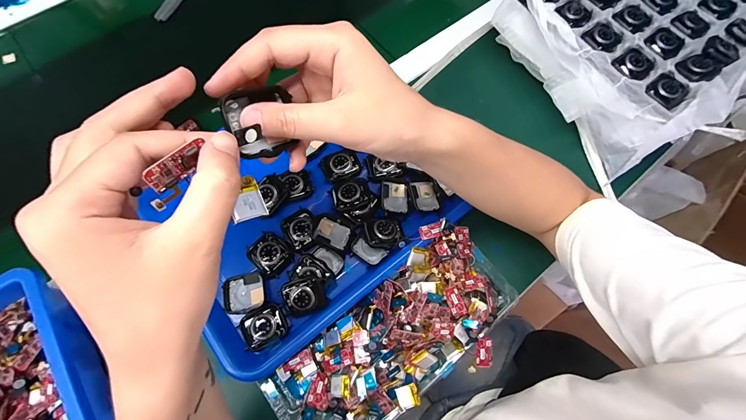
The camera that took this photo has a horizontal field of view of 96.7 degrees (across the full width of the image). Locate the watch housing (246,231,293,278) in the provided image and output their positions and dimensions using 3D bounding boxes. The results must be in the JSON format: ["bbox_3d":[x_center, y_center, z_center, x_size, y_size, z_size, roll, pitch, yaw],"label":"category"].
[{"bbox_3d":[-0.108,0.044,0.342,0.042,0.004,0.036,40,74,13],"label":"watch housing"}]

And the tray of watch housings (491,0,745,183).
[{"bbox_3d":[0.360,-0.244,0.432,0.333,0.075,0.275,-32,73,-12],"label":"tray of watch housings"}]

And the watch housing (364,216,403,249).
[{"bbox_3d":[0.011,0.022,0.347,0.039,0.008,0.034,-21,71,-8],"label":"watch housing"}]

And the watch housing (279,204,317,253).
[{"bbox_3d":[-0.077,0.019,0.351,0.036,0.007,0.042,-31,73,-11],"label":"watch housing"}]

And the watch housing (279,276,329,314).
[{"bbox_3d":[-0.067,0.084,0.324,0.041,0.012,0.030,-14,71,-6],"label":"watch housing"}]

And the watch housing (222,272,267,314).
[{"bbox_3d":[-0.129,0.084,0.334,0.042,0.010,0.037,-18,71,-7],"label":"watch housing"}]

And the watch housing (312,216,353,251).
[{"bbox_3d":[-0.042,0.024,0.354,0.039,0.005,0.034,26,55,-4],"label":"watch housing"}]

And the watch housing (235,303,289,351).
[{"bbox_3d":[-0.107,0.114,0.323,0.044,0.012,0.035,-27,72,-10],"label":"watch housing"}]

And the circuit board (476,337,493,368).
[{"bbox_3d":[0.107,0.137,0.319,0.015,0.004,0.028,-15,36,30],"label":"circuit board"}]

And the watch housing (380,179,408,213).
[{"bbox_3d":[0.025,-0.016,0.373,0.033,0.004,0.040,3,68,-17],"label":"watch housing"}]

